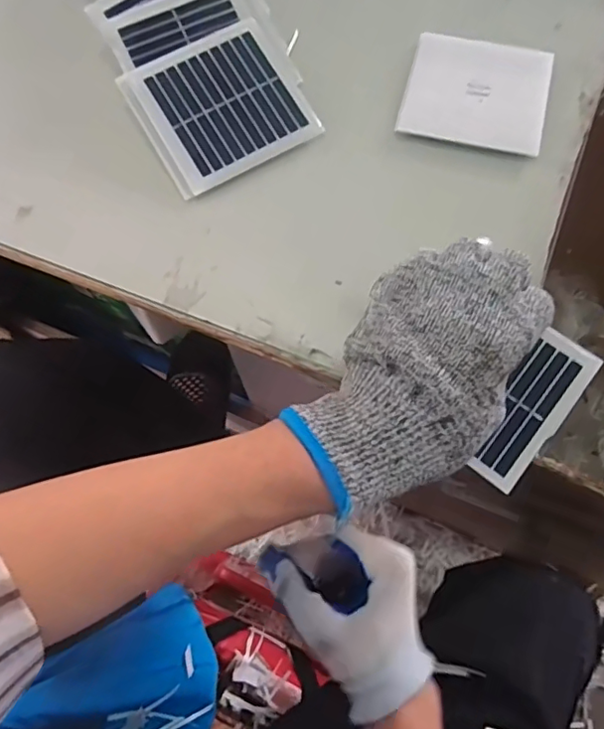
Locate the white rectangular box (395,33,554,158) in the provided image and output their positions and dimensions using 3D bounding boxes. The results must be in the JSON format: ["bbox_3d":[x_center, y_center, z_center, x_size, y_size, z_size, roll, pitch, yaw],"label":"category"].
[{"bbox_3d":[0.116,-0.182,0.370,0.089,0.007,0.087,14,70,7],"label":"white rectangular box"}]

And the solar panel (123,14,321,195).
[{"bbox_3d":[-0.051,-0.169,0.362,0.096,0.005,0.094,-30,81,-10],"label":"solar panel"}]

